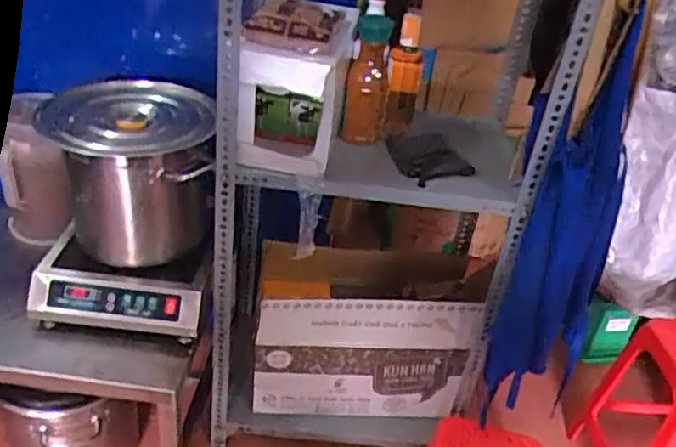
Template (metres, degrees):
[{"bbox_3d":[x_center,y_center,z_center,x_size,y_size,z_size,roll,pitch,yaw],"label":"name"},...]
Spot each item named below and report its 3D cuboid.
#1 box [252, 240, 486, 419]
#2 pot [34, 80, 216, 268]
[{"bbox_3d":[0.060,0.282,1.608,0.517,0.348,0.246,4,33,-5],"label":"box"},{"bbox_3d":[-0.415,-0.093,1.348,0.284,0.299,0.282,5,33,-3],"label":"pot"}]

